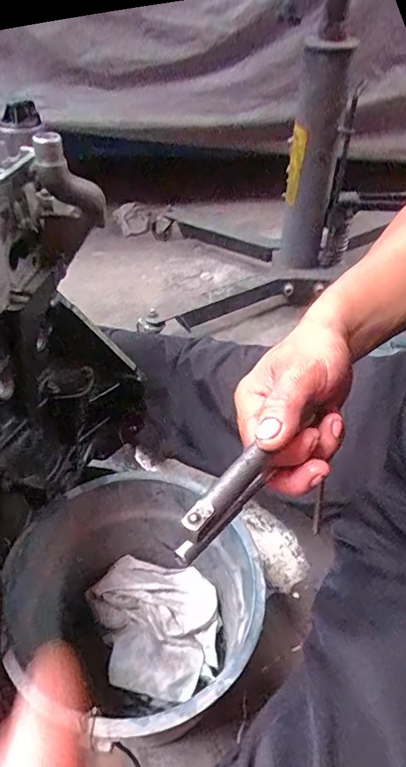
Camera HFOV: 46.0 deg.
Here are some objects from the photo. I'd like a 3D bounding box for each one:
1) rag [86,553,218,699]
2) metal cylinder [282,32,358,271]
[{"bbox_3d":[-0.064,0.309,0.618,0.168,0.064,0.147,5,43,5],"label":"rag"},{"bbox_3d":[0.263,-0.527,1.157,0.106,0.488,0.085,6,43,6],"label":"metal cylinder"}]

